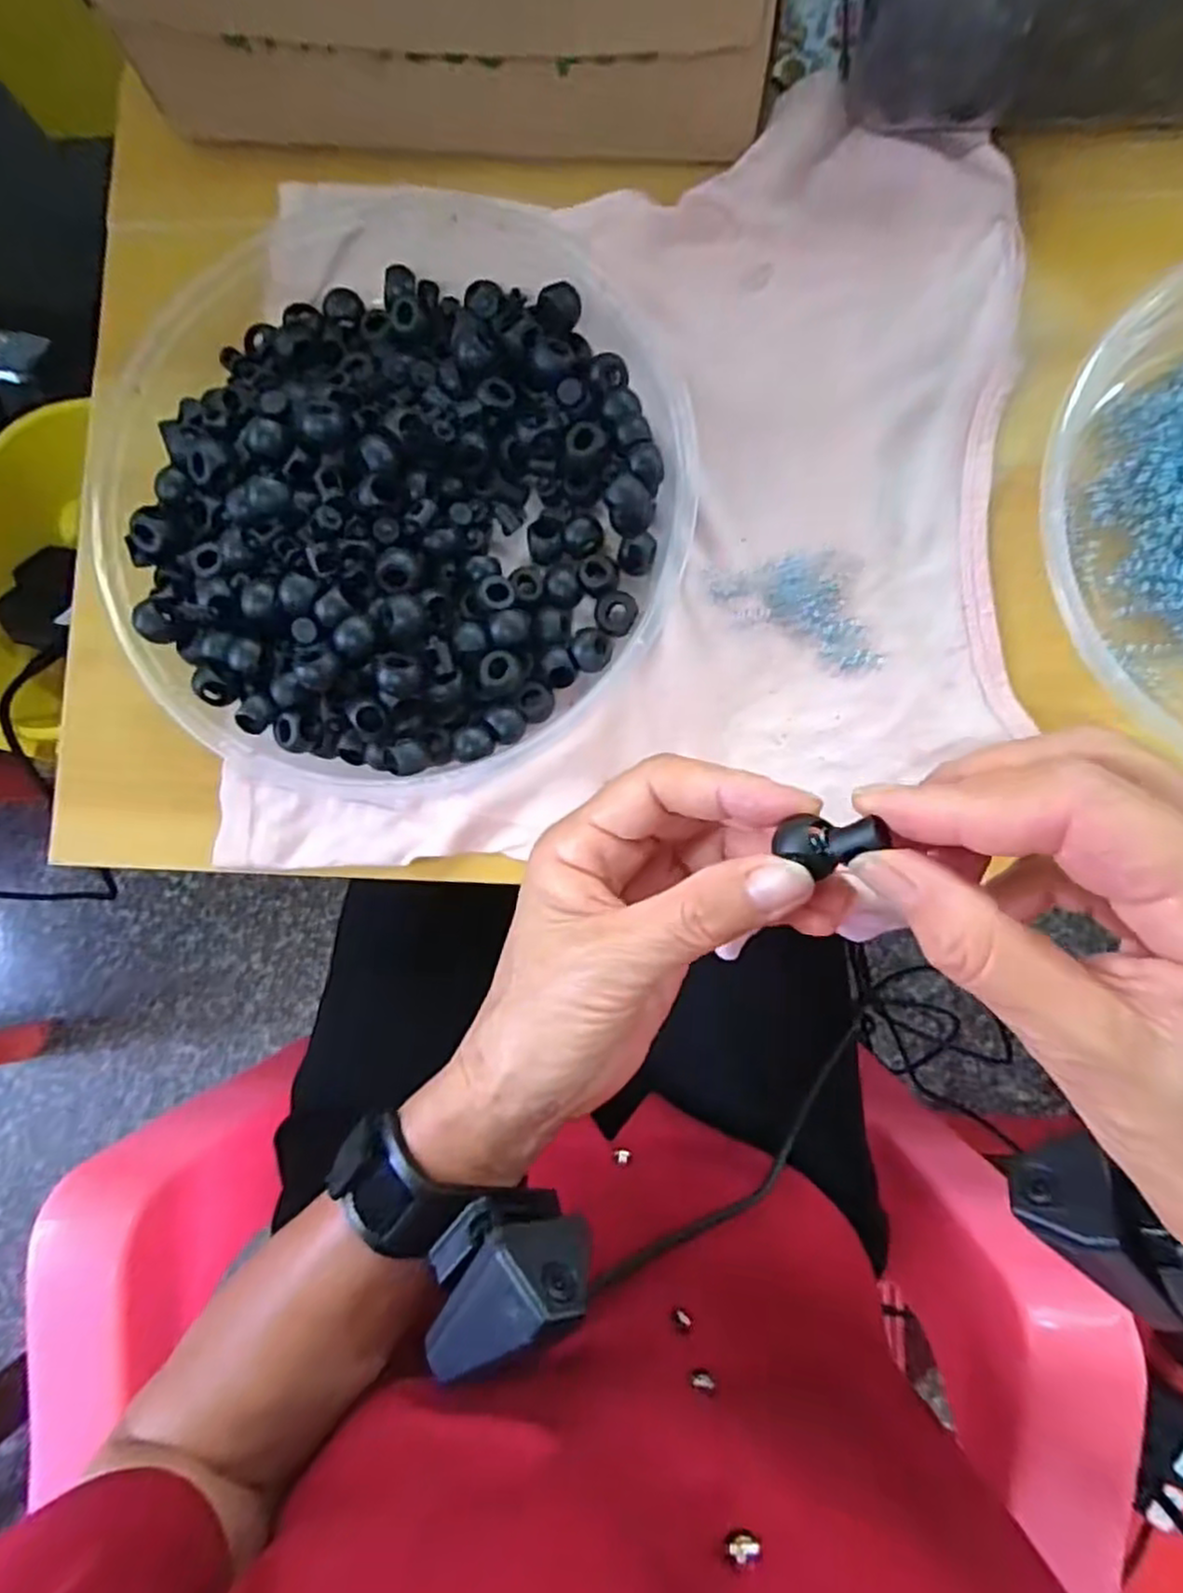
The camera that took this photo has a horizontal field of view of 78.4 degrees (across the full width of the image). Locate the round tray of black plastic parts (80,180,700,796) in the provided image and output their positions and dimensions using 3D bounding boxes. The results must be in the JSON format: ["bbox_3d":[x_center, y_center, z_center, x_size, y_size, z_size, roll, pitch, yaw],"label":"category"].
[{"bbox_3d":[-0.084,-0.132,0.291,0.242,0.038,0.242,0,85,4],"label":"round tray of black plastic parts"}]

